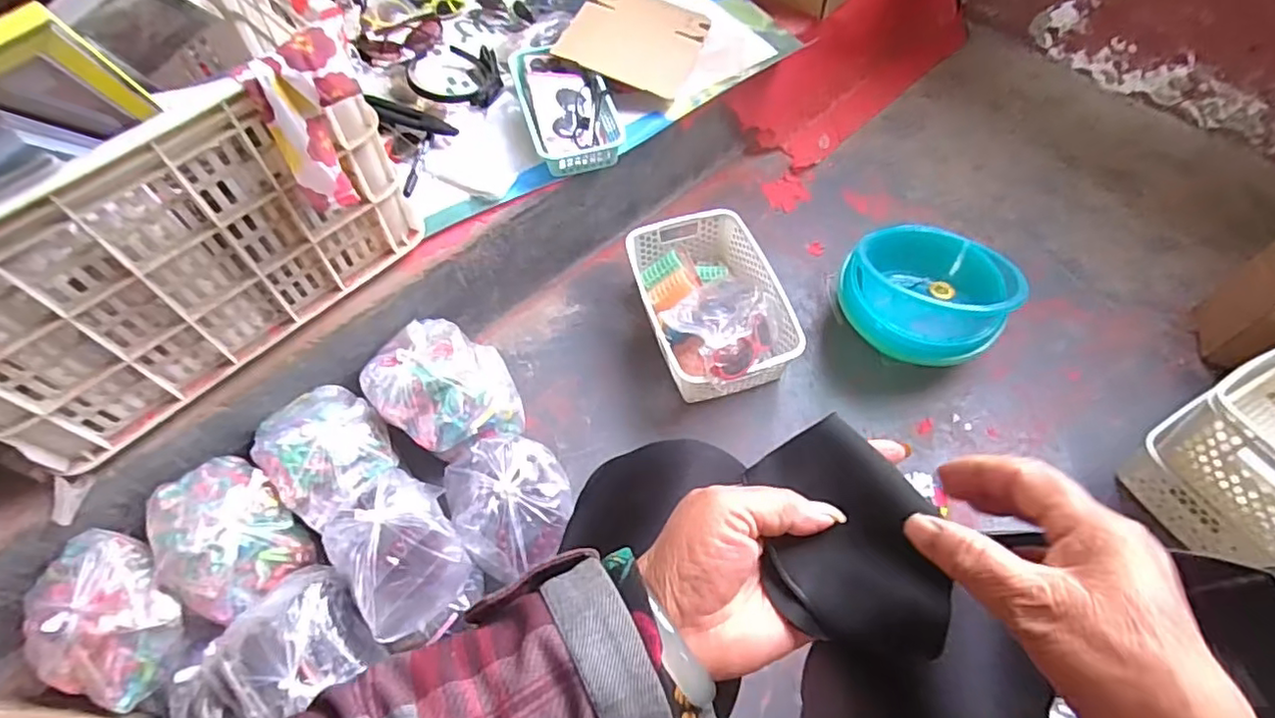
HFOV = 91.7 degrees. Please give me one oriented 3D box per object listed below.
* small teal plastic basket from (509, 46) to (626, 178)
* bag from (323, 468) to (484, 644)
[{"bbox_3d":[-0.111,-0.393,0.948,0.131,0.044,0.259,-16,60,-8],"label":"small teal plastic basket"},{"bbox_3d":[-0.257,0.200,0.653,0.119,0.086,0.168,-37,65,-19],"label":"bag"}]

